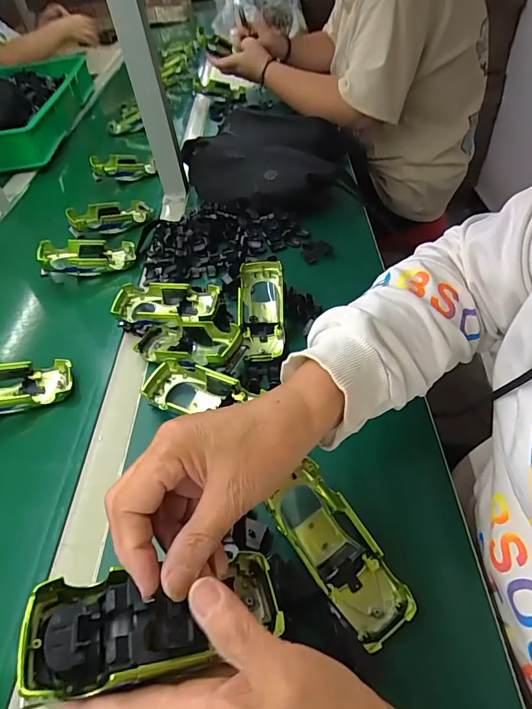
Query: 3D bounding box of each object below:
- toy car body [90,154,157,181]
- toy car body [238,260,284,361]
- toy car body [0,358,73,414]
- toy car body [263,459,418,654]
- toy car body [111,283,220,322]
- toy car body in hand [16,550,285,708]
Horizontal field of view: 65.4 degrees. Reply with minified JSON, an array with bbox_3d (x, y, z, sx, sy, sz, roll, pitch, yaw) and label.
[{"bbox_3d":[-0.278,-0.364,0.807,0.114,0.037,0.057,-16,47,-24],"label":"toy car body"},{"bbox_3d":[-0.005,-0.050,0.497,0.052,0.035,0.130,-4,64,3],"label":"toy car body"},{"bbox_3d":[-0.288,0.038,0.460,0.133,0.027,0.056,-7,47,-17],"label":"toy car body"},{"bbox_3d":[0.053,0.148,0.317,0.049,0.037,0.126,-28,51,-17],"label":"toy car body"},{"bbox_3d":[-0.123,-0.060,0.510,0.135,0.029,0.062,6,49,12],"label":"toy car body"},{"bbox_3d":[-0.057,0.145,0.228,0.131,0.024,0.057,1,44,-22],"label":"toy car body in hand"}]

